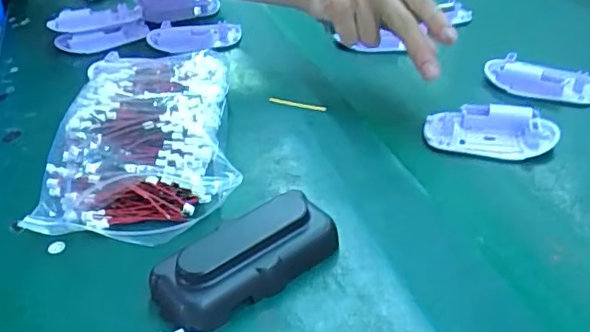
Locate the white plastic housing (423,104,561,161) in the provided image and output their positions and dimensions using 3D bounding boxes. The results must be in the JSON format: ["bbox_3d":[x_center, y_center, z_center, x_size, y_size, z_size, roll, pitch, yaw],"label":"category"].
[{"bbox_3d":[0.149,-0.029,0.437,0.095,0.021,0.045,11,39,19],"label":"white plastic housing"}]

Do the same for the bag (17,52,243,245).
[{"bbox_3d":[-0.106,-0.026,0.430,0.139,0.046,0.196,-1,36,4],"label":"bag"}]

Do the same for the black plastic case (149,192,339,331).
[{"bbox_3d":[-0.028,0.050,0.323,0.105,0.028,0.044,-27,42,-29],"label":"black plastic case"}]

